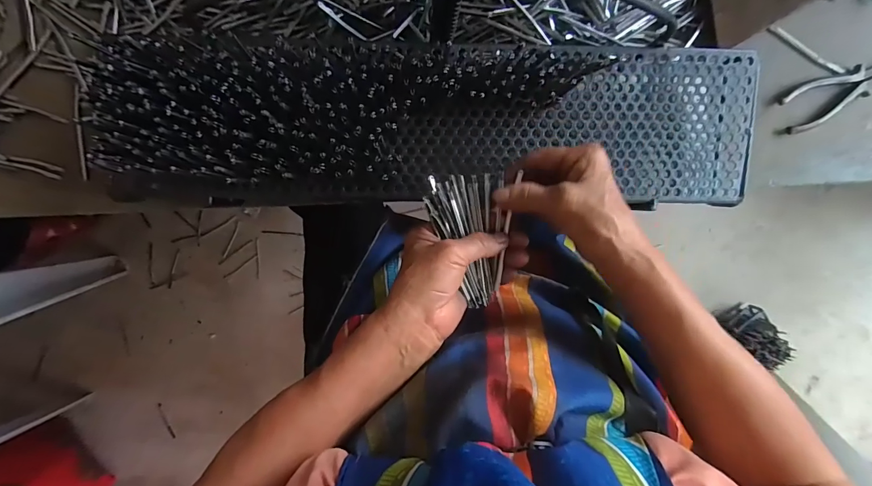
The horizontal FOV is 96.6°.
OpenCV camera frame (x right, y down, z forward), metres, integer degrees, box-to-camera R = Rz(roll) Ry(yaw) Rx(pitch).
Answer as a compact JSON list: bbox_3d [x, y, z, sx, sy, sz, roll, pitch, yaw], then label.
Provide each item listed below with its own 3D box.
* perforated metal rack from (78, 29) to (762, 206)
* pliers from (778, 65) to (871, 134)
[{"bbox_3d":[0.010,-0.107,0.347,0.598,0.053,0.145,0,99,-2],"label":"perforated metal rack"},{"bbox_3d":[0.488,-0.181,0.445,0.185,0.011,0.049,-22,99,1],"label":"pliers"}]

